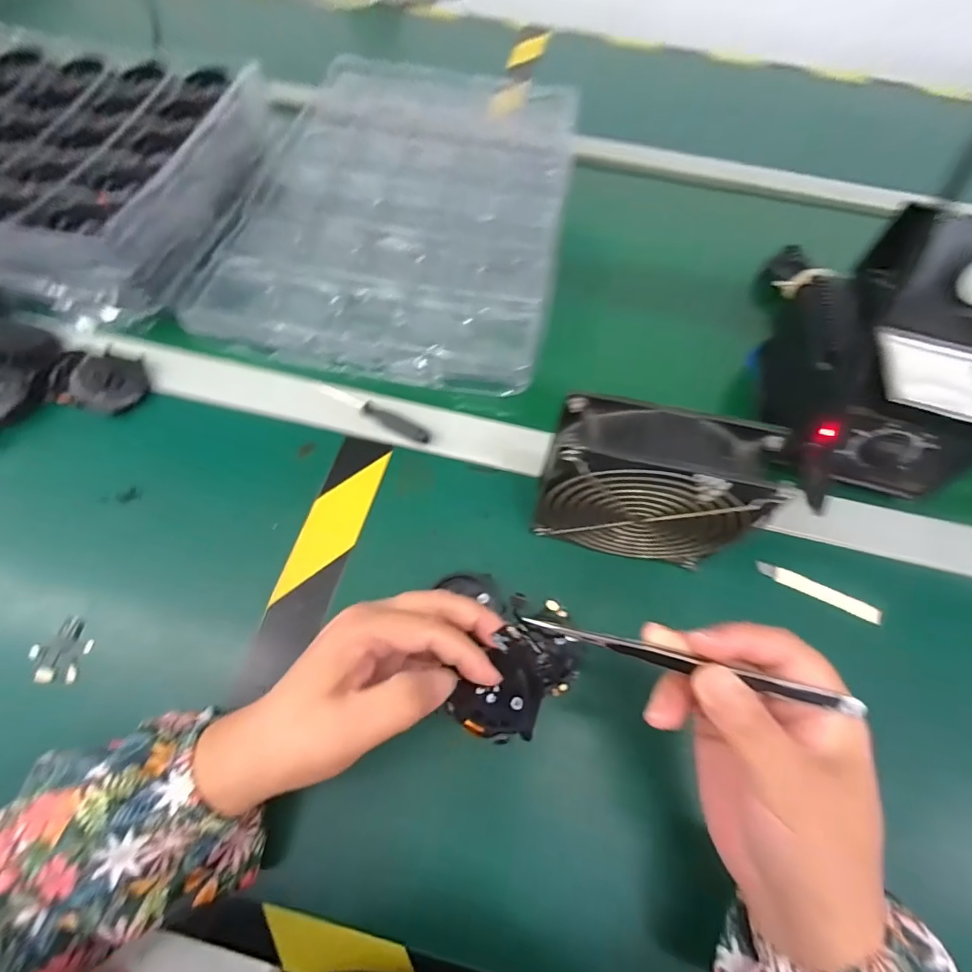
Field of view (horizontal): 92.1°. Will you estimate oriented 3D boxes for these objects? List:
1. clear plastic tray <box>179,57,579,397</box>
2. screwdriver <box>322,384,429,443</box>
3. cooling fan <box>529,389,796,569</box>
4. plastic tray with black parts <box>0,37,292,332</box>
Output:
[{"bbox_3d":[-0.077,-0.301,0.492,0.309,0.047,0.447,10,63,3],"label":"clear plastic tray"},{"bbox_3d":[-0.084,-0.057,0.373,0.091,0.012,0.010,29,66,13],"label":"screwdriver"},{"bbox_3d":[0.095,0.003,0.289,0.122,0.114,0.047,13,63,5],"label":"cooling fan"},{"bbox_3d":[-0.470,-0.325,0.453,0.454,0.060,0.315,11,63,4],"label":"plastic tray with black parts"}]

